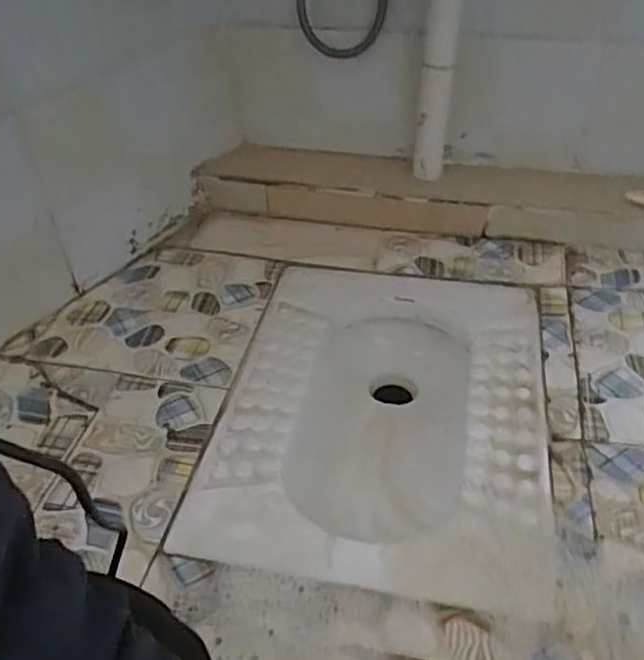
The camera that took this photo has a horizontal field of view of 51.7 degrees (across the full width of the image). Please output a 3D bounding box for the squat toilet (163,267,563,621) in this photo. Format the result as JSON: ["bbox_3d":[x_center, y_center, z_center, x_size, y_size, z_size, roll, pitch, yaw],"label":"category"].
[{"bbox_3d":[0.085,0.122,0.886,0.389,0.150,0.545,6,42,10],"label":"squat toilet"}]

